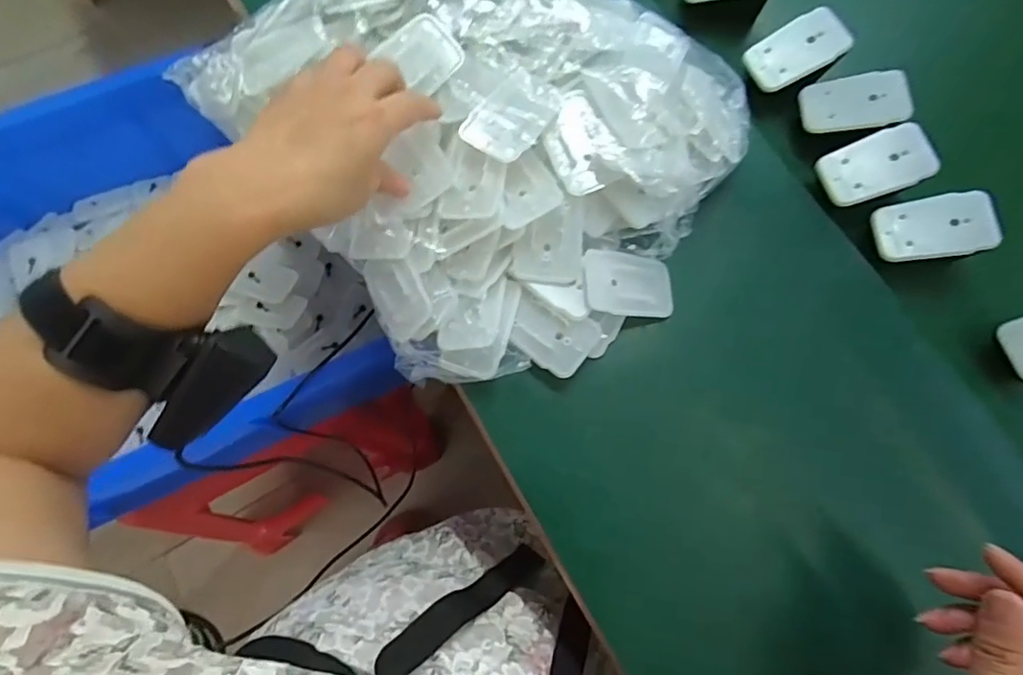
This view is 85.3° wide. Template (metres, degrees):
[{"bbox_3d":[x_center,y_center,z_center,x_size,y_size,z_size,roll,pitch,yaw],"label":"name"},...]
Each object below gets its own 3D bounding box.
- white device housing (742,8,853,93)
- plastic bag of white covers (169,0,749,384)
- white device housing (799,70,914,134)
[{"bbox_3d":[0.217,-0.218,0.423,0.070,0.006,0.046,-28,69,12],"label":"white device housing"},{"bbox_3d":[-0.025,-0.153,0.383,0.339,0.069,0.289,41,77,9],"label":"plastic bag of white covers"},{"bbox_3d":[0.253,-0.174,0.411,0.070,0.007,0.044,2,81,19],"label":"white device housing"}]

